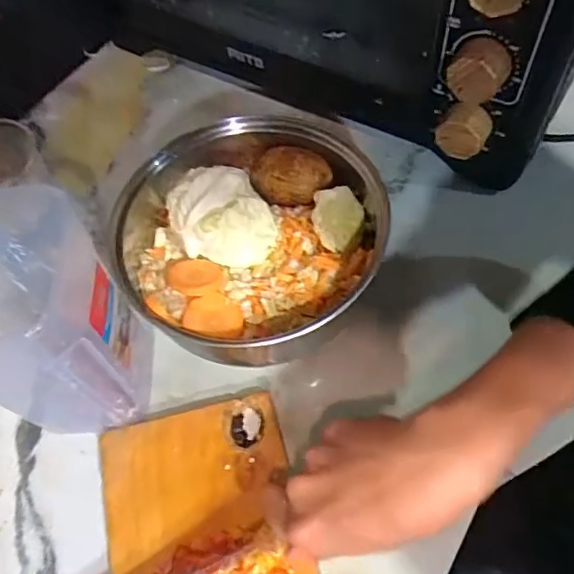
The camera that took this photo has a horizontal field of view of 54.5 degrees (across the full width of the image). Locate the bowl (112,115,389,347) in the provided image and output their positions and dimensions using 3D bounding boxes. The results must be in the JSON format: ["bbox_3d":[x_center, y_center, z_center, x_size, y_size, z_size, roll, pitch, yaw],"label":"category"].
[{"bbox_3d":[-0.029,-0.037,0.455,0.215,0.091,0.188,-15,60,-4],"label":"bowl"}]

